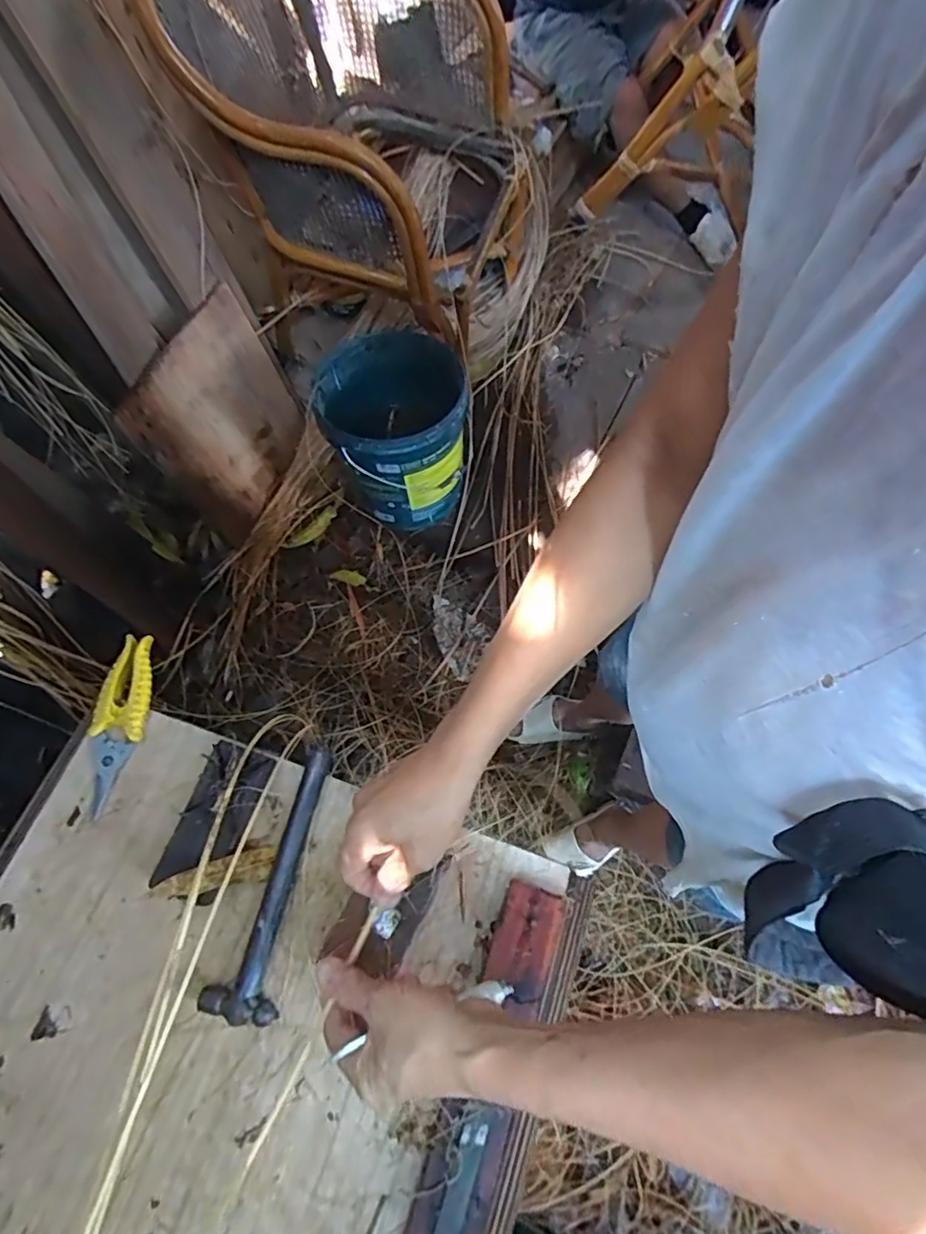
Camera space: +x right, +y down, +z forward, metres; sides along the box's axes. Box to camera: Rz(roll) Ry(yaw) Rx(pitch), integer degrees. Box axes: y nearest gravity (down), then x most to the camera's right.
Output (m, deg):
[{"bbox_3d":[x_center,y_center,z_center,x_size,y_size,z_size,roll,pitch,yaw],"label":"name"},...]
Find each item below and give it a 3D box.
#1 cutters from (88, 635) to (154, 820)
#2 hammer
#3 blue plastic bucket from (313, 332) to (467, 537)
[{"bbox_3d":[-0.326,0.097,0.551,0.050,0.035,0.159,8,65,2],"label":"cutters"},{"bbox_3d":[-0.153,0.223,0.500,0.055,0.027,0.216,16,65,5],"label":"hammer"},{"bbox_3d":[-0.144,-0.400,1.271,0.293,0.291,0.321,-3,65,-3],"label":"blue plastic bucket"}]

